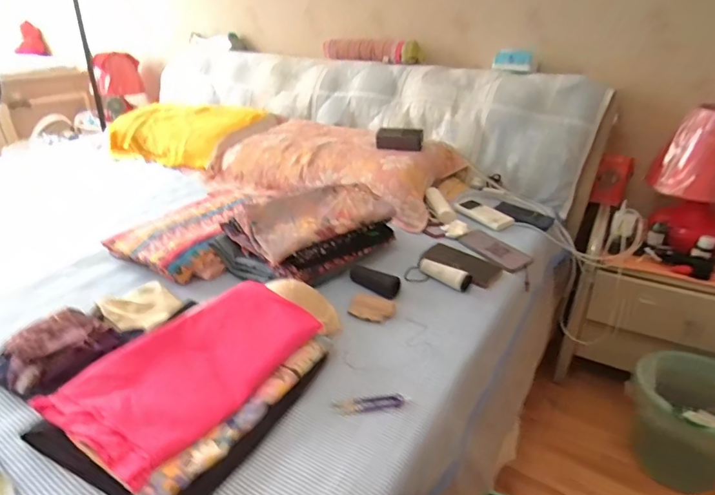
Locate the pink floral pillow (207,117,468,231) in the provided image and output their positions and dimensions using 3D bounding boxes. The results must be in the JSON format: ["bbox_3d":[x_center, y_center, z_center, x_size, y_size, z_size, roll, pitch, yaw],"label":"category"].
[{"bbox_3d":[-0.072,-0.252,1.310,0.688,0.130,0.430,18,33,29],"label":"pink floral pillow"}]

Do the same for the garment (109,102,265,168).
[{"bbox_3d":[-0.626,-0.417,1.573,0.546,0.140,0.316,15,32,25],"label":"garment"}]

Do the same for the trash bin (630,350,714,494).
[{"bbox_3d":[0.785,0.415,1.052,0.229,0.249,0.249,-23,36,-35],"label":"trash bin"}]

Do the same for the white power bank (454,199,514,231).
[{"bbox_3d":[0.320,-0.088,1.131,0.071,0.021,0.155,-18,34,-30],"label":"white power bank"}]

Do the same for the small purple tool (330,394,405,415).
[{"bbox_3d":[0.016,0.222,0.622,0.099,0.006,0.025,-4,29,-8],"label":"small purple tool"}]

